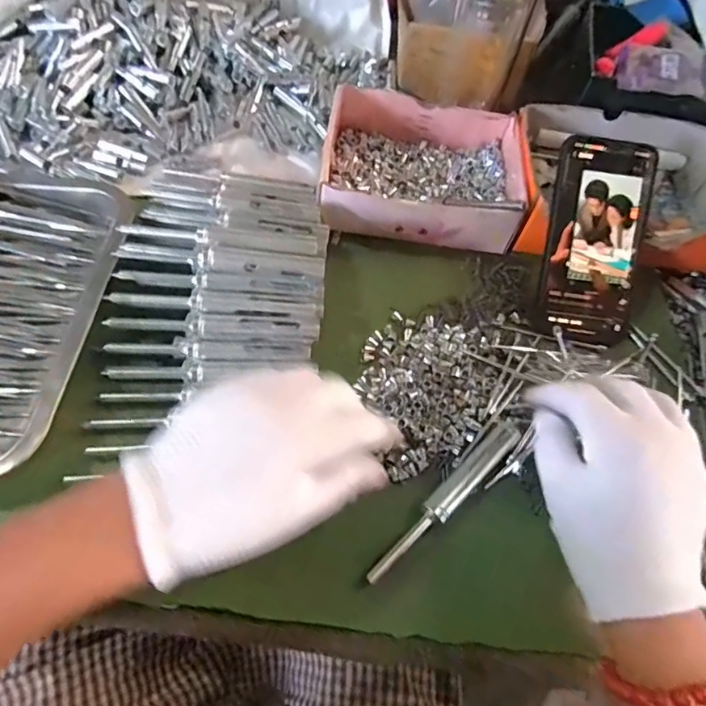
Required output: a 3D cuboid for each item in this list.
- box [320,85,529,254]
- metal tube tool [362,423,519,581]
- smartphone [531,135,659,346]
[{"bbox_3d":[0.065,-0.171,0.464,0.183,0.052,0.149,6,61,-1],"label":"box"},{"bbox_3d":[0.063,0.098,0.335,0.143,0.012,0.018,-39,70,-22],"label":"metal tube tool"},{"bbox_3d":[0.197,-0.091,0.405,0.076,0.007,0.159,8,95,0],"label":"smartphone"}]

